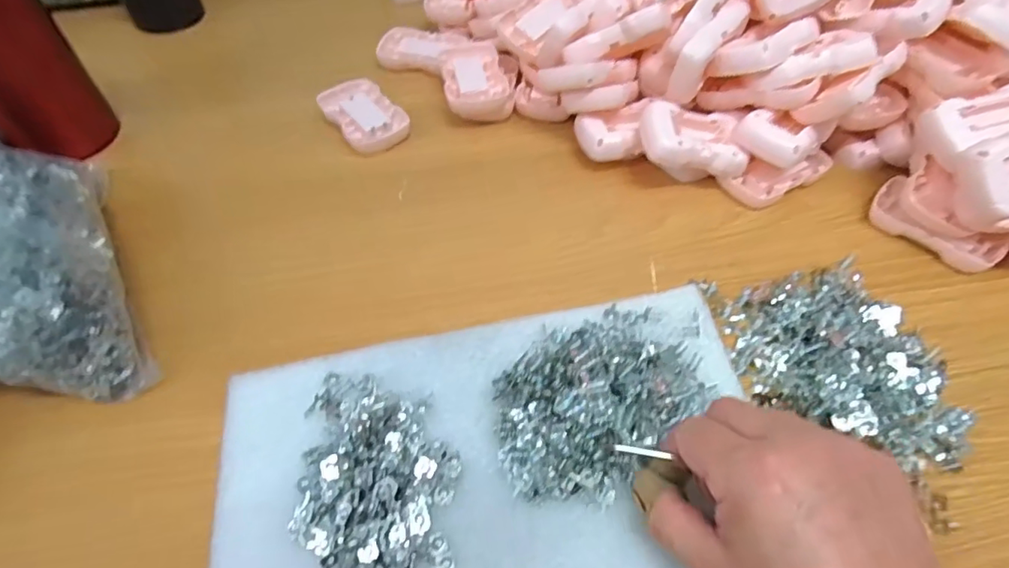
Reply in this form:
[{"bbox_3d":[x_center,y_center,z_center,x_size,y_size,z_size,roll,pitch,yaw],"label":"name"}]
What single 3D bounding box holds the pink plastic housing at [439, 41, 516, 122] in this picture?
[{"bbox_3d":[-0.027,-0.189,0.505,0.059,0.023,0.093,-8,54,-6],"label":"pink plastic housing"}]

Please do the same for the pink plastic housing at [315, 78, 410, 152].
[{"bbox_3d":[-0.125,-0.150,0.487,0.057,0.013,0.091,-34,61,-23],"label":"pink plastic housing"}]

